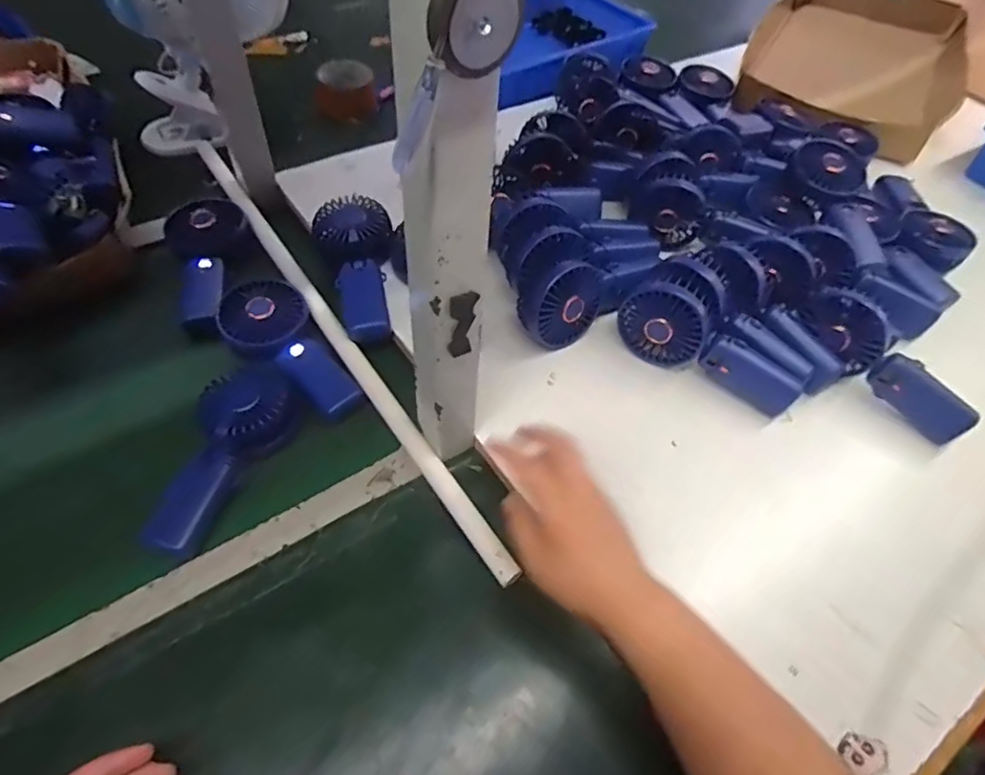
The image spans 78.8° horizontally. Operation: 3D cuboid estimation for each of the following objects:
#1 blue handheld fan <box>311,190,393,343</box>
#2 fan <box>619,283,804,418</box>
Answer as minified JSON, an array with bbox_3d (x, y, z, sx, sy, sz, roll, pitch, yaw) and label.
[{"bbox_3d":[-0.139,-0.131,0.655,0.081,0.055,0.176,-16,57,-17],"label":"blue handheld fan"},{"bbox_3d":[0.212,-0.037,0.592,0.179,0.083,0.036,27,56,14],"label":"fan"}]

